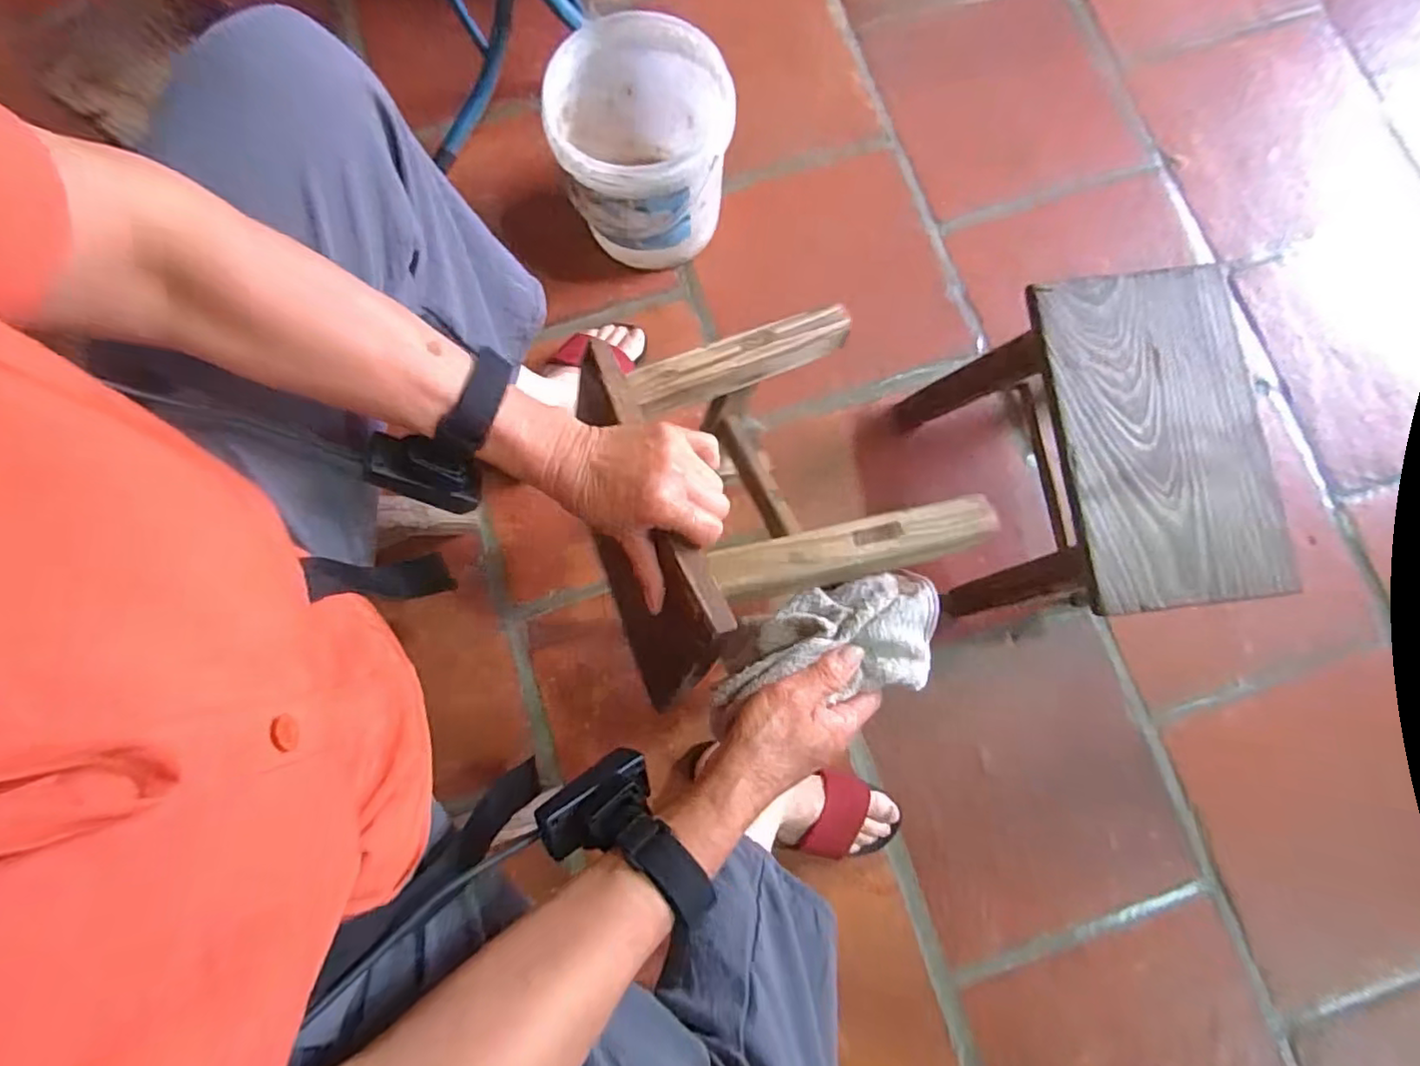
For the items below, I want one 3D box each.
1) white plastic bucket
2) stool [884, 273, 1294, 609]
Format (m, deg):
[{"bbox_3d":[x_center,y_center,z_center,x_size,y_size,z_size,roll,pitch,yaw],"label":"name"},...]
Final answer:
[{"bbox_3d":[-0.085,-0.462,0.776,0.204,0.202,0.209,0,78,-1],"label":"white plastic bucket"},{"bbox_3d":[0.376,-0.062,0.664,0.211,0.269,0.294,-7,80,-1],"label":"stool"}]

